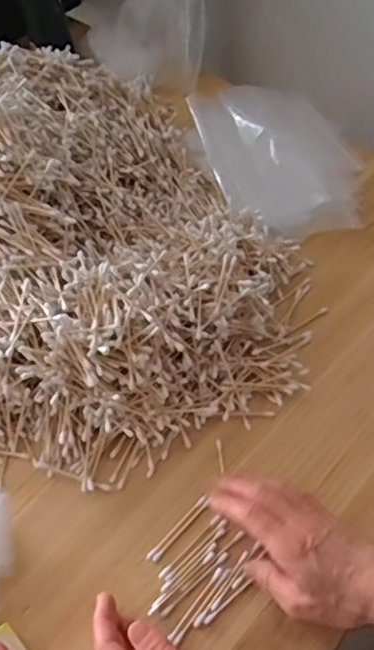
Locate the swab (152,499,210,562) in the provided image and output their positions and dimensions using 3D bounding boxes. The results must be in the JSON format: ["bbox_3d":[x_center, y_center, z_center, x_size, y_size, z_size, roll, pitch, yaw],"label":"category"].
[{"bbox_3d":[-0.004,0.171,0.495,0.005,0.004,0.066,37,66,26],"label":"swab"}]

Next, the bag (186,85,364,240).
[{"bbox_3d":[0.103,-0.195,0.672,0.149,0.046,0.220,-18,56,-7],"label":"bag"}]

